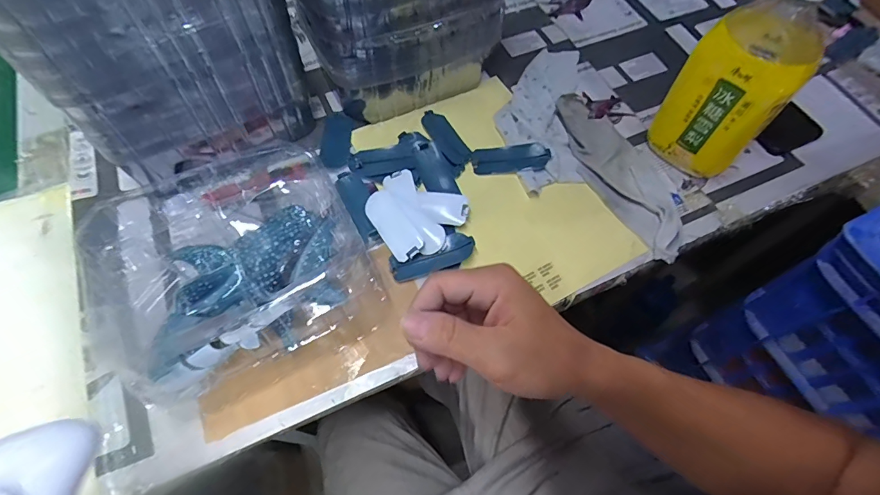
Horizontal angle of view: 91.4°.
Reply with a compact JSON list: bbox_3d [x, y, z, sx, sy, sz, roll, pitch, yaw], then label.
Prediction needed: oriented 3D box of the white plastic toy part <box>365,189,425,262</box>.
[{"bbox_3d":[-0.049,-0.024,0.435,0.031,0.013,0.083,-30,67,-16],"label":"white plastic toy part"}]

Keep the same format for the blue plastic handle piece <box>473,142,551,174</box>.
[{"bbox_3d":[0.079,-0.099,0.475,0.083,0.012,0.031,-3,63,-3],"label":"blue plastic handle piece"}]

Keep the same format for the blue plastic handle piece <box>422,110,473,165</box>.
[{"bbox_3d":[0.007,-0.127,0.493,0.035,0.008,0.083,-28,67,-15],"label":"blue plastic handle piece"}]

